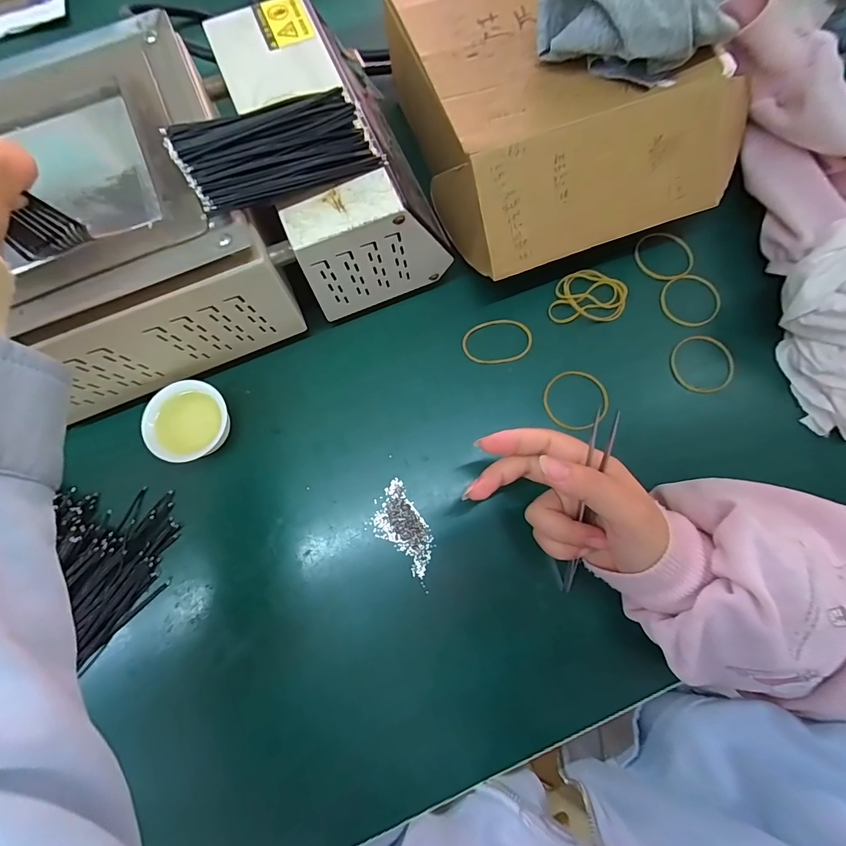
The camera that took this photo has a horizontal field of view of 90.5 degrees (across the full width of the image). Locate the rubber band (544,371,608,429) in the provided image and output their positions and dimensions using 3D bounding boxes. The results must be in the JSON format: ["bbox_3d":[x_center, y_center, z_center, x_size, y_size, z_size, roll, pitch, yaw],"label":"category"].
[{"bbox_3d":[0.111,-0.016,0.304,0.045,0.007,0.043,-3,78,3],"label":"rubber band"}]

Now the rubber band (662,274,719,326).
[{"bbox_3d":[0.205,-0.094,0.322,0.040,0.008,0.043,-1,81,7],"label":"rubber band"}]

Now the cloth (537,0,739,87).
[{"bbox_3d":[0.131,-0.256,0.254,0.105,0.046,0.089,23,78,5],"label":"cloth"}]

